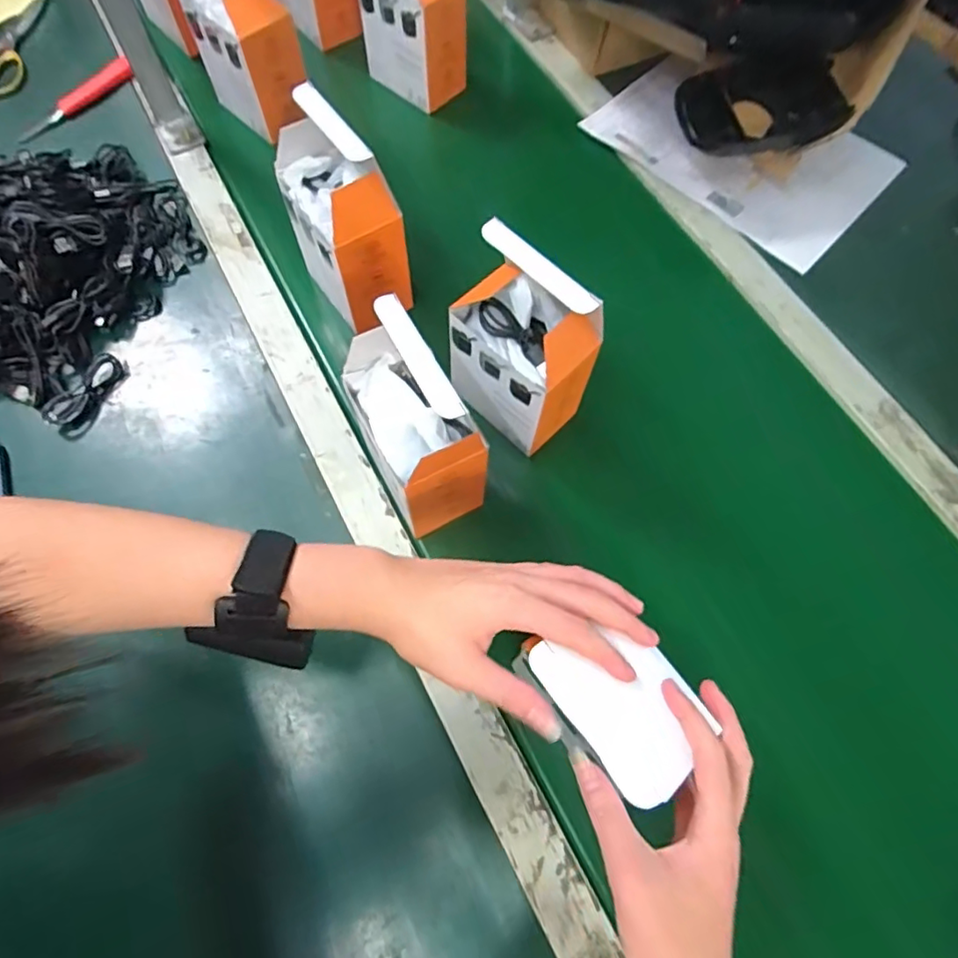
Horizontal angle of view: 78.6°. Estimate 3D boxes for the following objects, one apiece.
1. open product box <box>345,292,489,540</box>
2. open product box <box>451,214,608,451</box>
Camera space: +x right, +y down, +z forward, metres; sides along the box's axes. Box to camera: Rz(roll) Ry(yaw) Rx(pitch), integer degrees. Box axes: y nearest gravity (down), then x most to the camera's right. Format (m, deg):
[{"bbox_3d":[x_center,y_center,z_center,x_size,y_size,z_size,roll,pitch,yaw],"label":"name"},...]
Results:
[{"bbox_3d":[-0.045,-0.033,0.420,0.064,0.152,0.115,-25,70,-11],"label":"open product box"},{"bbox_3d":[0.031,-0.096,0.442,0.099,0.161,0.068,42,73,14],"label":"open product box"}]

